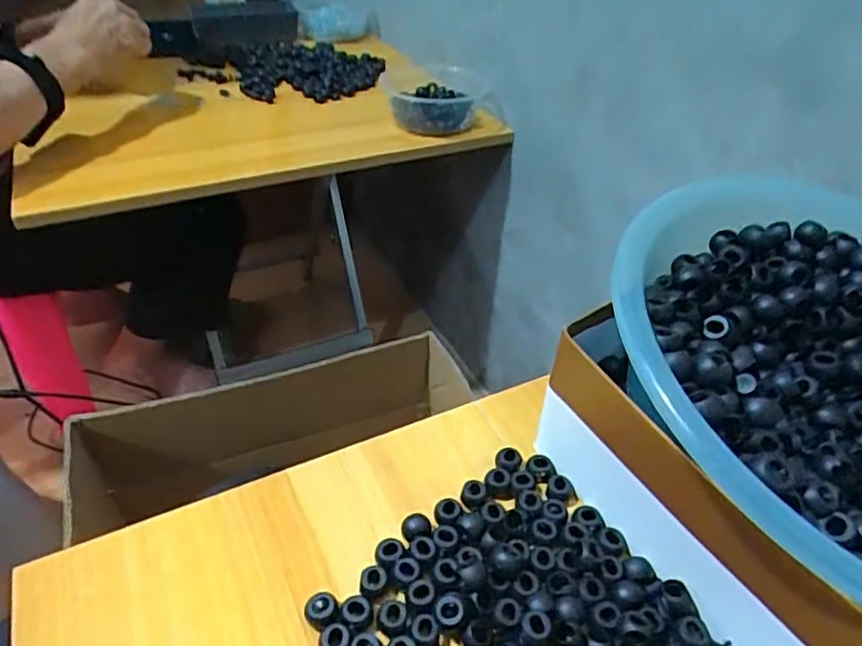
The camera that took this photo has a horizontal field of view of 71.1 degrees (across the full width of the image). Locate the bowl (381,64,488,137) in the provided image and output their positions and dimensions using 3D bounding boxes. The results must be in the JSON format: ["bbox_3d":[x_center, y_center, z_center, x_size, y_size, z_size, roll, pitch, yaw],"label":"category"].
[{"bbox_3d":[0.012,-0.303,0.812,0.141,0.071,0.122,1,43,1],"label":"bowl"}]

